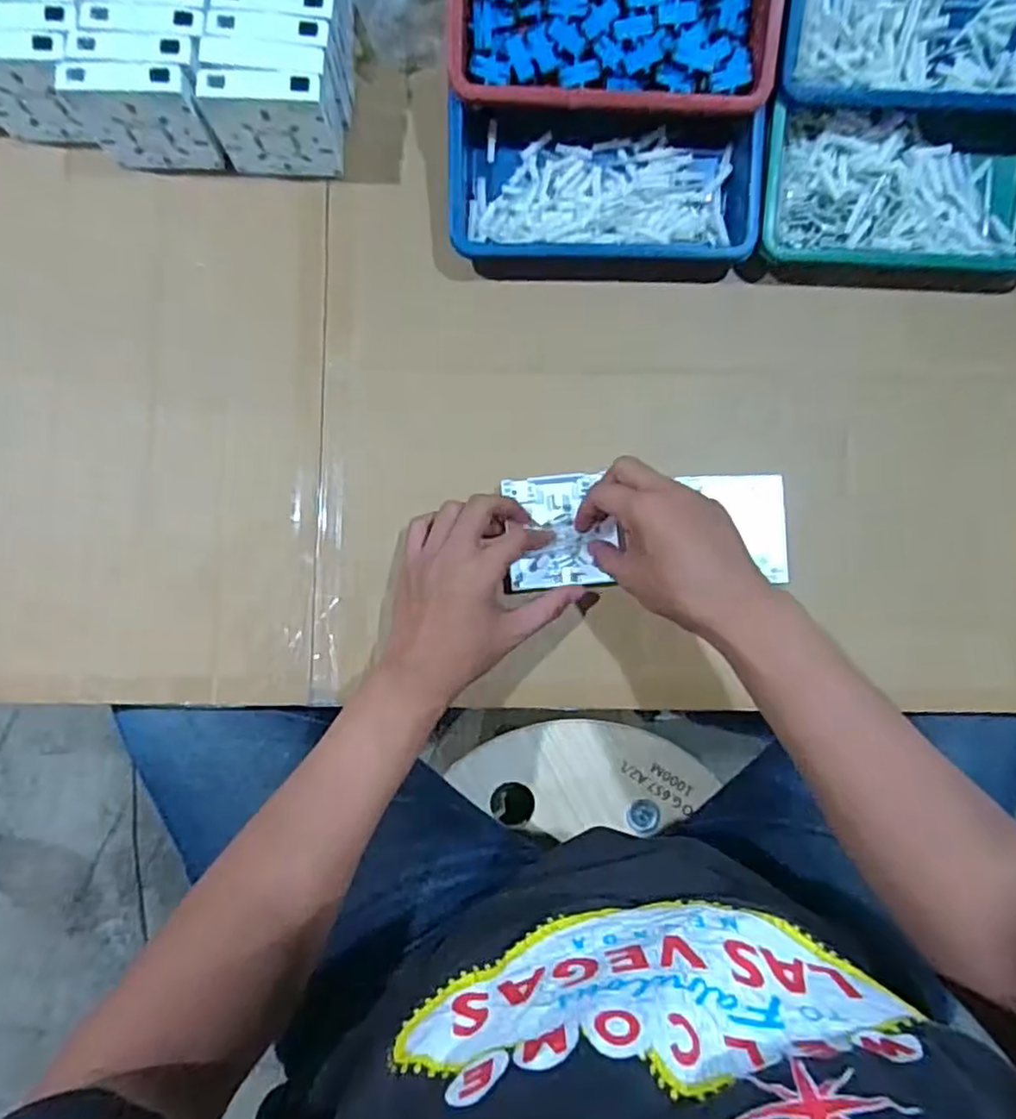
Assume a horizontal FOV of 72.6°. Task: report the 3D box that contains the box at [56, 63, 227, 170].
[{"bbox_3d":[-0.268,-0.323,0.513,0.085,0.084,0.024,-3,85,-1],"label":"box"}]

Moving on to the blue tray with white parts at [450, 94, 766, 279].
[{"bbox_3d":[0.072,-0.285,0.544,0.232,0.058,0.127,-2,86,-2],"label":"blue tray with white parts"}]

